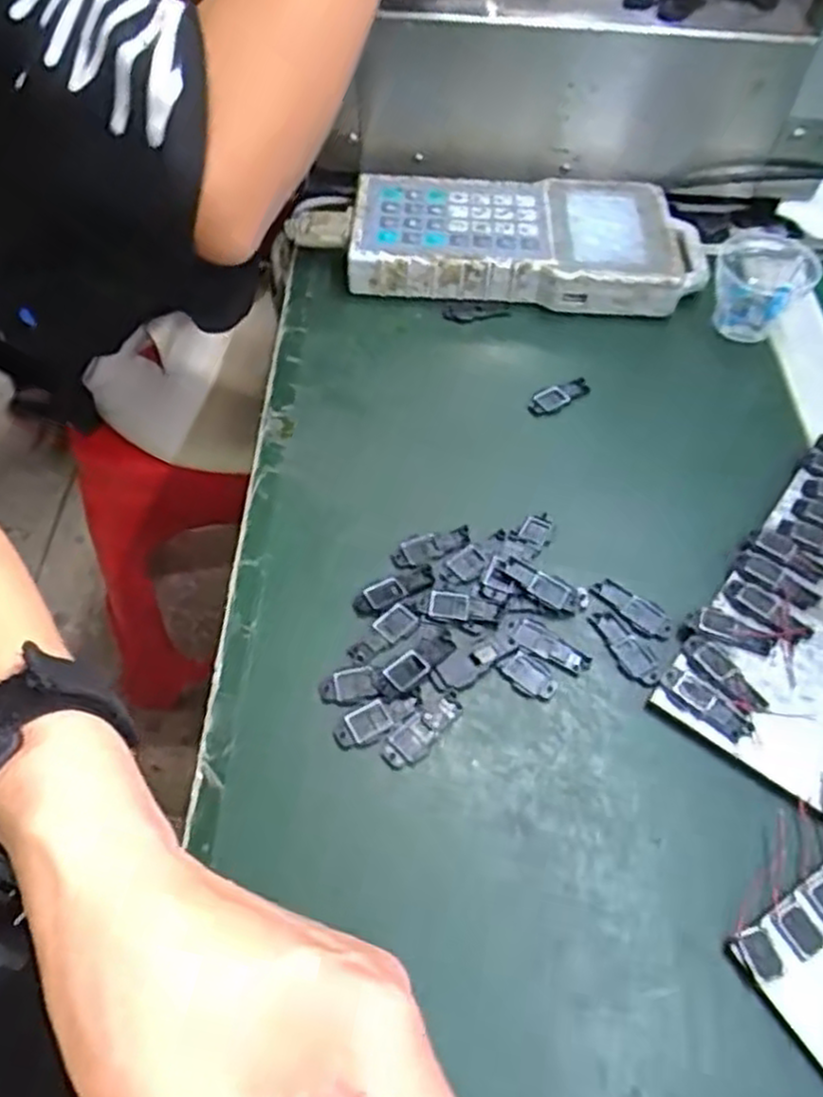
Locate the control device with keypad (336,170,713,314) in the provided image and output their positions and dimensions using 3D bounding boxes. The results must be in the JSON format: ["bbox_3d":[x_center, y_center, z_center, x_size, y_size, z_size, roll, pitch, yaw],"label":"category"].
[{"bbox_3d":[0.073,-0.196,0.491,0.219,0.034,0.100,3,55,1],"label":"control device with keypad"}]

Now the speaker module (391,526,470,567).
[{"bbox_3d":[0.010,-0.002,0.368,0.041,0.004,0.015,-17,57,-13],"label":"speaker module"}]

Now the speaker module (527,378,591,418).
[{"bbox_3d":[0.084,-0.087,0.433,0.040,0.004,0.014,-28,60,-19],"label":"speaker module"}]

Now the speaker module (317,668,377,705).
[{"bbox_3d":[-0.028,0.059,0.327,0.024,0.004,0.014,-10,56,-8],"label":"speaker module"}]

